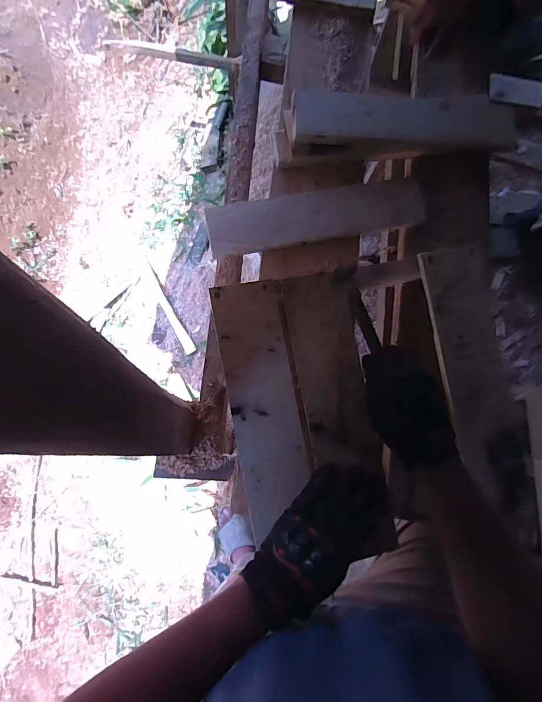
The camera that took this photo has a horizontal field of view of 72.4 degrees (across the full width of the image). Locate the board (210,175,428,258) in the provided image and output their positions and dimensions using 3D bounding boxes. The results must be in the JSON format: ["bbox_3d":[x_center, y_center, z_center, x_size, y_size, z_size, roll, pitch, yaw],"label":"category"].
[{"bbox_3d":[0.084,-0.237,0.649,0.383,0.023,0.101,-10,78,-4],"label":"board"}]

